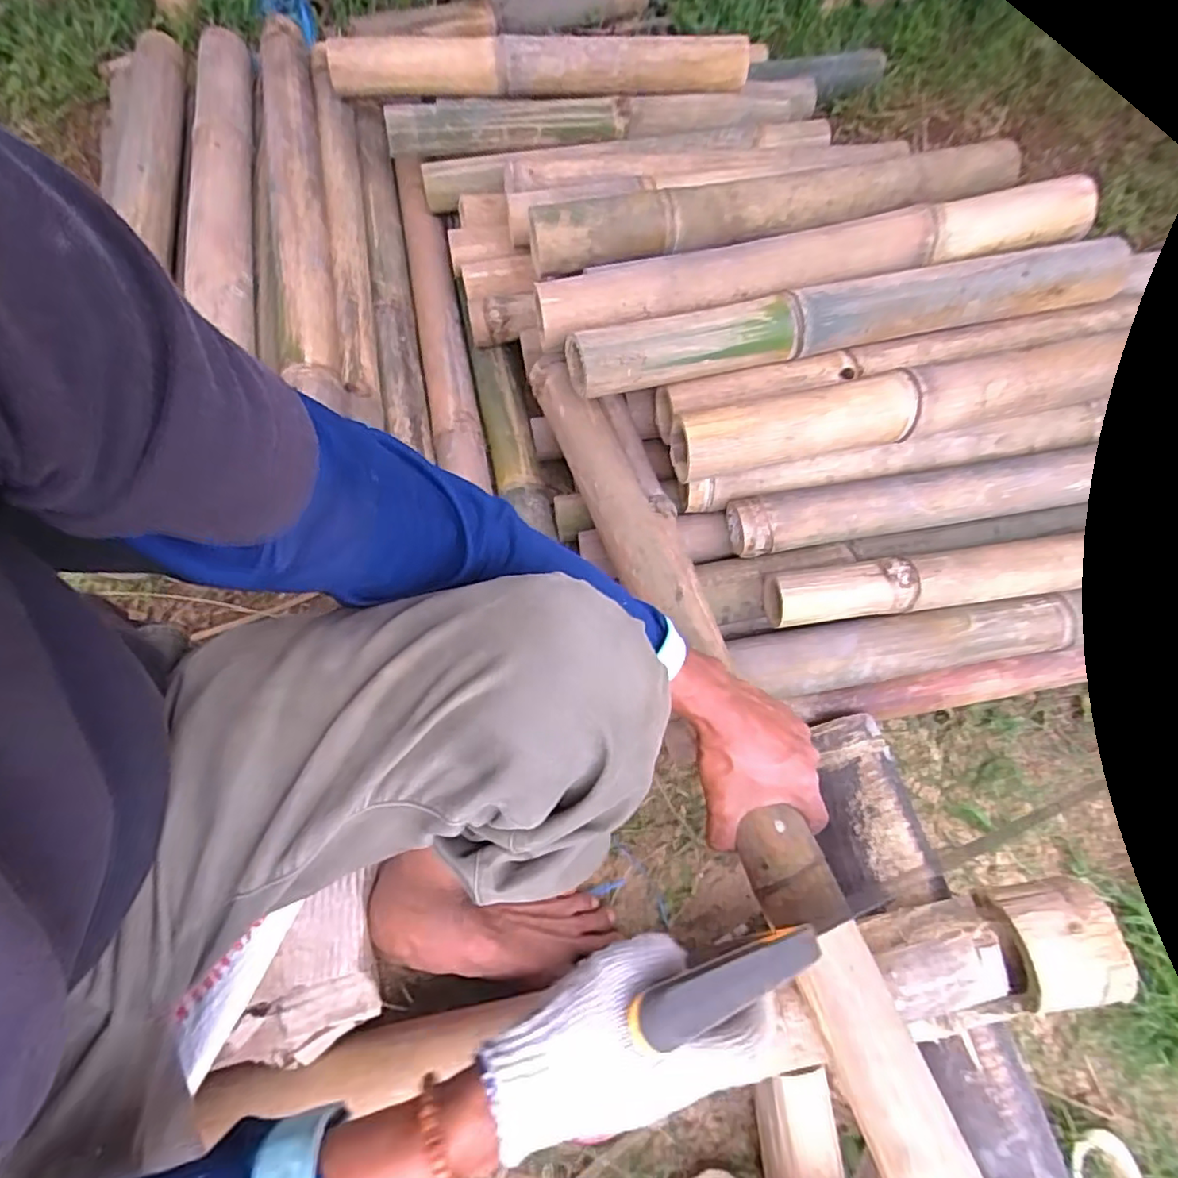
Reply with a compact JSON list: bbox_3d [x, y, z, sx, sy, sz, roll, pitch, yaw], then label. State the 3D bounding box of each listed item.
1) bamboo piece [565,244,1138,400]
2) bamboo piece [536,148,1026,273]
[{"bbox_3d":[0.271,-0.282,0.641,0.597,0.056,0.066,-13,66,-9],"label":"bamboo piece"},{"bbox_3d":[0.230,-0.435,0.721,0.596,0.070,0.064,-11,66,-8],"label":"bamboo piece"}]

